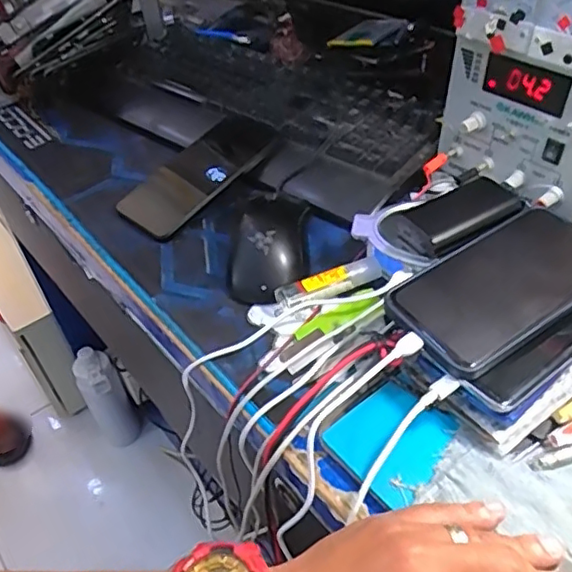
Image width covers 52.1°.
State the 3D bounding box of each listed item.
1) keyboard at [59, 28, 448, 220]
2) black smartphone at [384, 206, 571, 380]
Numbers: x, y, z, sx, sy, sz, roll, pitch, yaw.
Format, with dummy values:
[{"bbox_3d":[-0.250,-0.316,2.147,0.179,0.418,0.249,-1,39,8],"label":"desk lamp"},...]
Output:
[{"bbox_3d":[-0.051,-0.202,0.661,0.191,0.039,0.462,-36,52,-28],"label":"keyboard"},{"bbox_3d":[0.147,-0.002,0.395,0.154,0.013,0.080,-27,48,-21],"label":"black smartphone"}]

